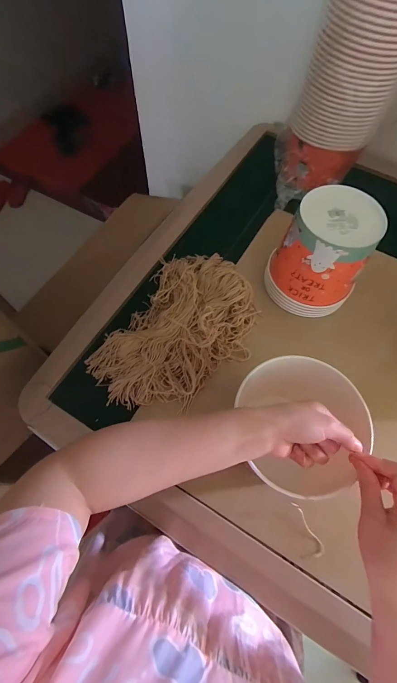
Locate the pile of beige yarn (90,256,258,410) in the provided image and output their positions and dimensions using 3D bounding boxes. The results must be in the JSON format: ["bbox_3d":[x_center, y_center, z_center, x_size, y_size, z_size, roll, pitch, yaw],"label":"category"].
[{"bbox_3d":[-0.025,-0.027,0.521,0.225,0.069,0.317,29,68,11],"label":"pile of beige yarn"}]

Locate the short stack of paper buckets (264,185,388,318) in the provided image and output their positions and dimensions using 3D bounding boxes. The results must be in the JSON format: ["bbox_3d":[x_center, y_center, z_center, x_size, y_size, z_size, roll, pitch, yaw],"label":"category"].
[{"bbox_3d":[0.215,-0.145,0.522,0.142,0.162,0.140,32,68,12],"label":"short stack of paper buckets"}]

